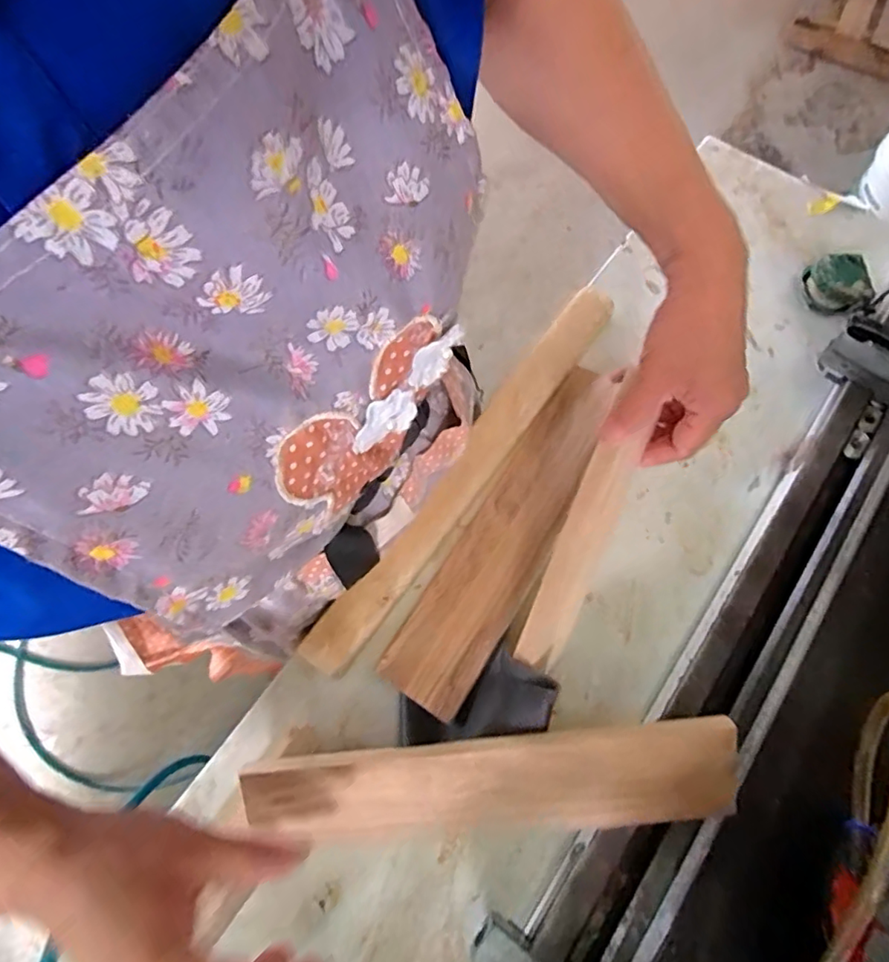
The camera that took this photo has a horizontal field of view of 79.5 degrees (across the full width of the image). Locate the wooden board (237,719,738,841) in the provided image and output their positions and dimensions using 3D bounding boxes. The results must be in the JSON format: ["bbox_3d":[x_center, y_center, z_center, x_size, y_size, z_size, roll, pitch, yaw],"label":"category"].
[{"bbox_3d":[0.030,0.206,0.352,0.313,0.016,0.067,-5,107,1],"label":"wooden board"}]

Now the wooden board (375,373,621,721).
[{"bbox_3d":[0.057,0.035,0.434,0.069,0.018,0.304,24,69,27],"label":"wooden board"}]

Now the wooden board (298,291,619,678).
[{"bbox_3d":[0.025,-0.020,0.445,0.037,0.009,0.404,35,75,11],"label":"wooden board"}]

